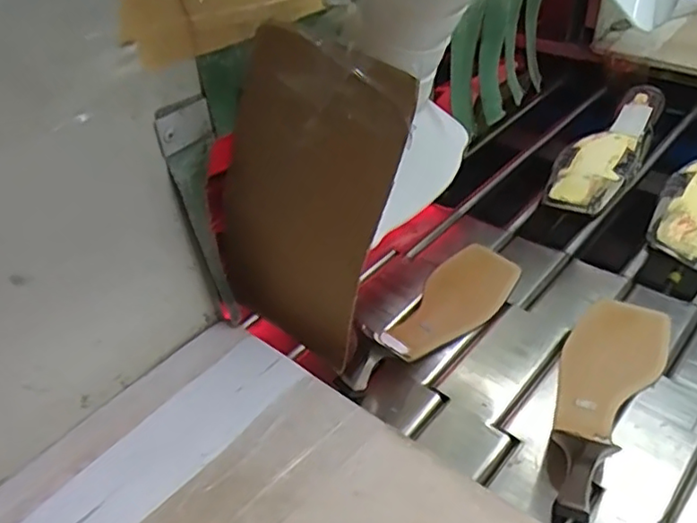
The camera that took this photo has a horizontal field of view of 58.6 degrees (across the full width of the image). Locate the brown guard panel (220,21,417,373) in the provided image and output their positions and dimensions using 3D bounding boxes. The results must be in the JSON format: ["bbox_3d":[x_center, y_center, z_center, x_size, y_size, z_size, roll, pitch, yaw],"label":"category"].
[{"bbox_3d":[-0.033,-0.037,0.442,0.123,0.227,0.017,30,34,21],"label":"brown guard panel"}]

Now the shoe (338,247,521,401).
[{"bbox_3d":[0.079,0.038,0.549,0.071,0.057,0.229,23,48,30],"label":"shoe"}]

